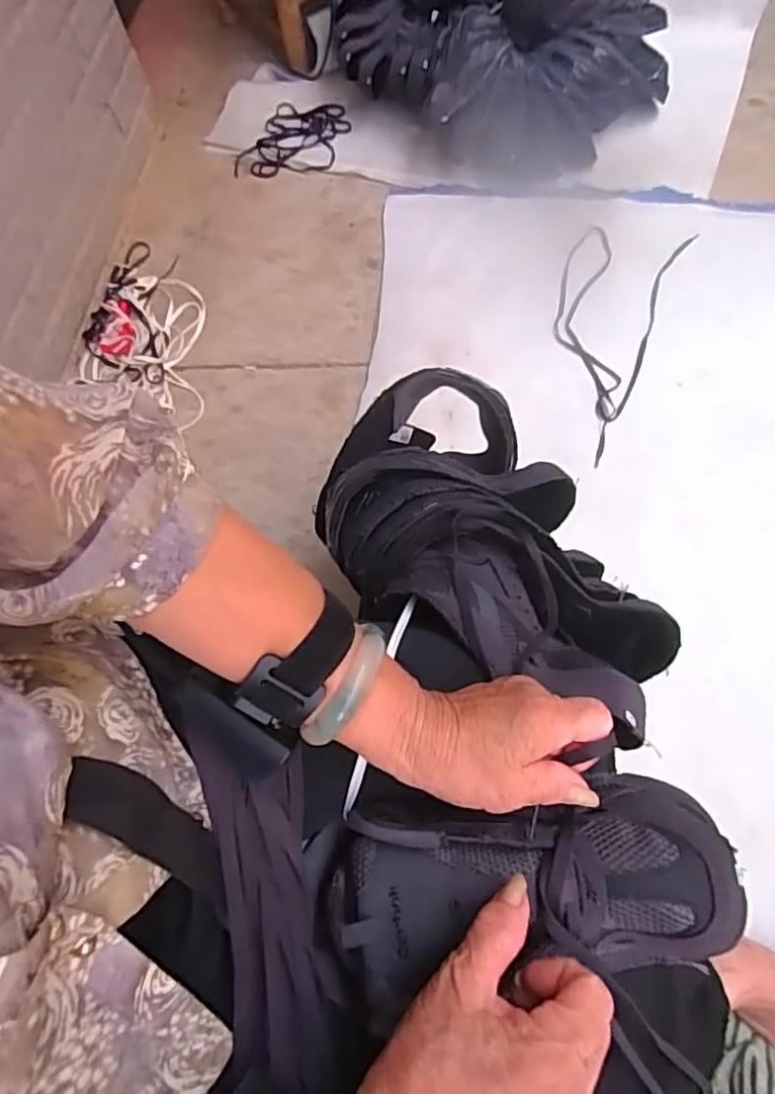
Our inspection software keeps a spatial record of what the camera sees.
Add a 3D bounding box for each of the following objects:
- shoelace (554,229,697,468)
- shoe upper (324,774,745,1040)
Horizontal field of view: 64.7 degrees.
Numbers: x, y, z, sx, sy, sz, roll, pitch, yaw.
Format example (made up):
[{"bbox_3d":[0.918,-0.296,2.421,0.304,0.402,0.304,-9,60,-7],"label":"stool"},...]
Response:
[{"bbox_3d":[0.344,-0.365,1.012,0.182,0.007,0.484,24,68,13],"label":"shoelace"},{"bbox_3d":[0.074,0.186,0.338,0.217,0.049,0.099,-8,65,0],"label":"shoe upper"}]

